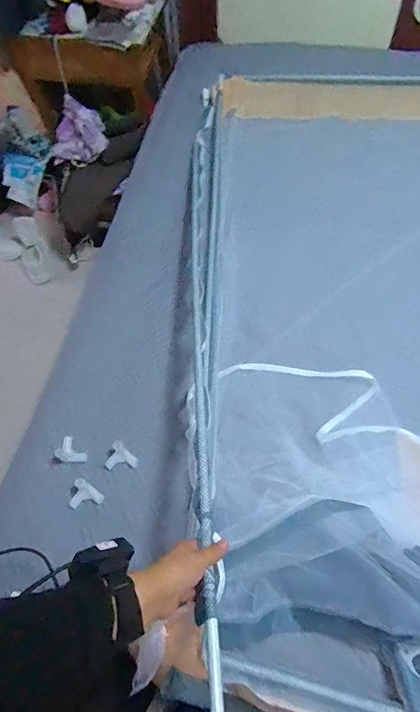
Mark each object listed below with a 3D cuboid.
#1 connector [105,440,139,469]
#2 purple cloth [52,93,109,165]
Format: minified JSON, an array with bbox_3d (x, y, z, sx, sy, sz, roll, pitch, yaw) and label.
[{"bbox_3d":[-0.190,0.217,0.835,0.064,0.020,0.054,39,71,20],"label":"connector"},{"bbox_3d":[-0.501,-0.860,1.534,0.211,0.082,0.232,15,104,15],"label":"purple cloth"}]

